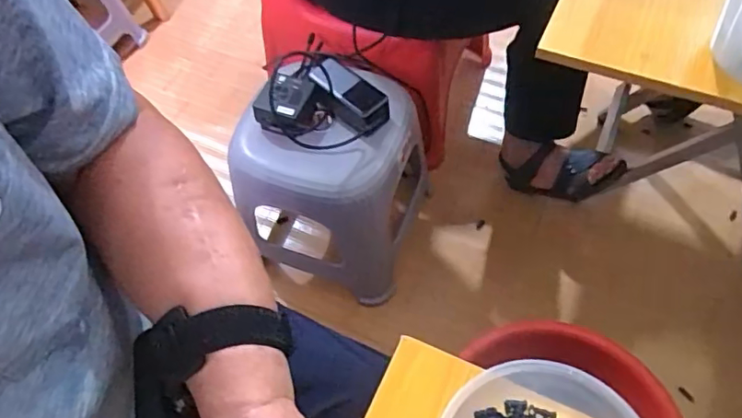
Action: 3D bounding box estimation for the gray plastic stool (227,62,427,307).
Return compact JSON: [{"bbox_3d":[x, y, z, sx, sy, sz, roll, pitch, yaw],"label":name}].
[{"bbox_3d":[-0.064,-0.050,0.994,0.270,0.355,0.310,12,62,11],"label":"gray plastic stool"}]

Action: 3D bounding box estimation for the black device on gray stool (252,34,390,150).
[{"bbox_3d":[-0.077,-0.164,0.854,0.185,0.087,0.145,30,67,20],"label":"black device on gray stool"}]

